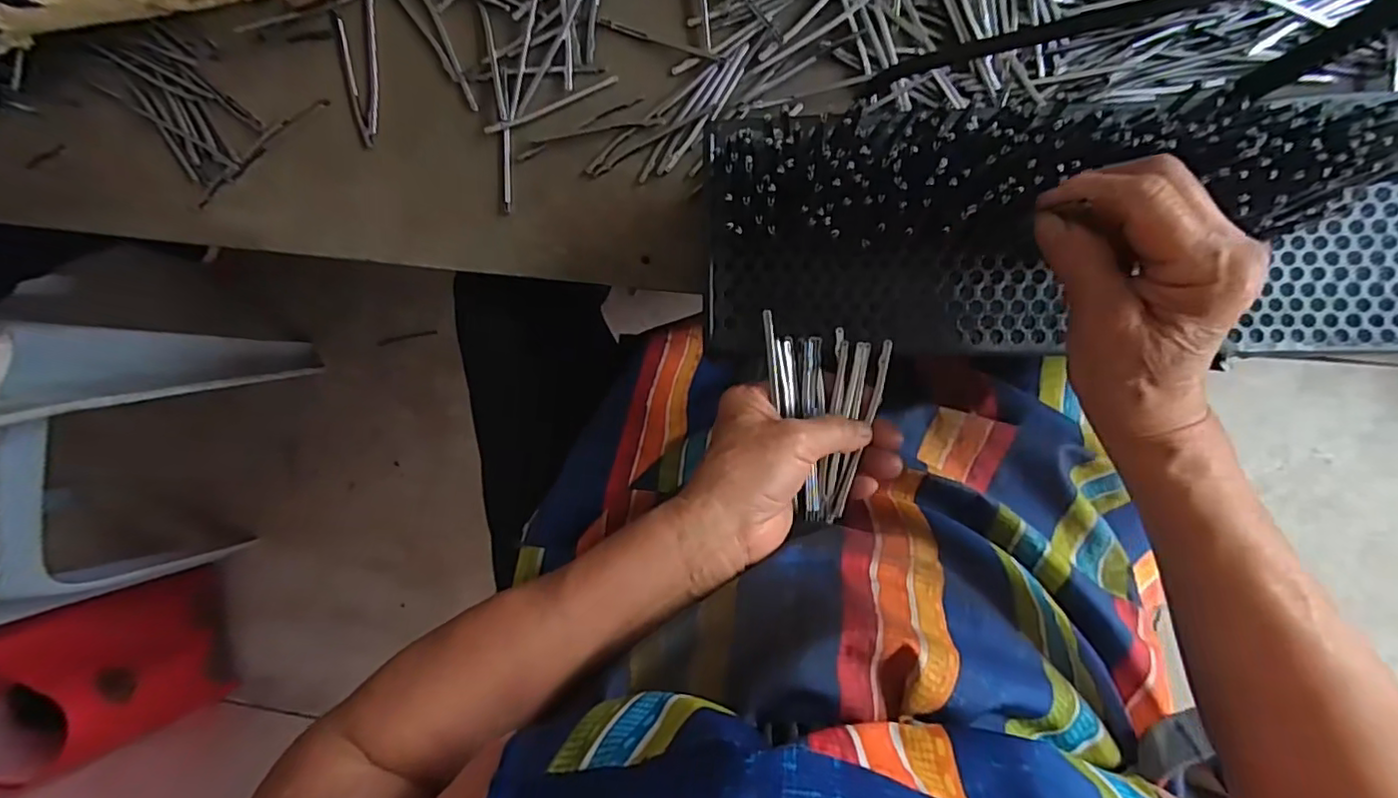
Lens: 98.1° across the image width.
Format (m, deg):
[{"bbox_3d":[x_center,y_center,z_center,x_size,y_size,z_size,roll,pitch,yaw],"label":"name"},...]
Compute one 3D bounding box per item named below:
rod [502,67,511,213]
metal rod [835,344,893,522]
[{"bbox_3d":[-0.147,-0.197,0.463,0.006,0.005,0.105,2,93,6],"label":"rod"},{"bbox_3d":[0.096,0.018,0.352,0.008,0.004,0.106,18,89,5],"label":"metal rod"}]

